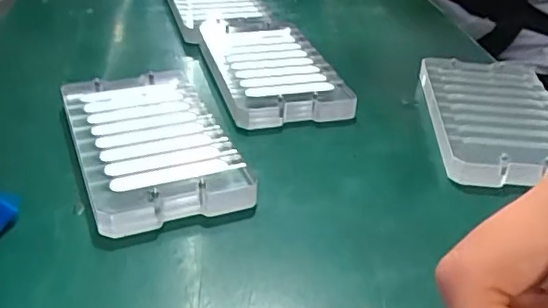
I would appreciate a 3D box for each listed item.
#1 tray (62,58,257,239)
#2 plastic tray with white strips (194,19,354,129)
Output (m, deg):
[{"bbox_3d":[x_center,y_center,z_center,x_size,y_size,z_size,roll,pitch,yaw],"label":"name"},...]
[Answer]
[{"bbox_3d":[-0.060,-0.009,0.291,0.072,0.016,0.122,-9,35,-22],"label":"tray"},{"bbox_3d":[-0.004,-0.057,0.368,0.069,0.015,0.130,-4,33,-14],"label":"plastic tray with white strips"}]

